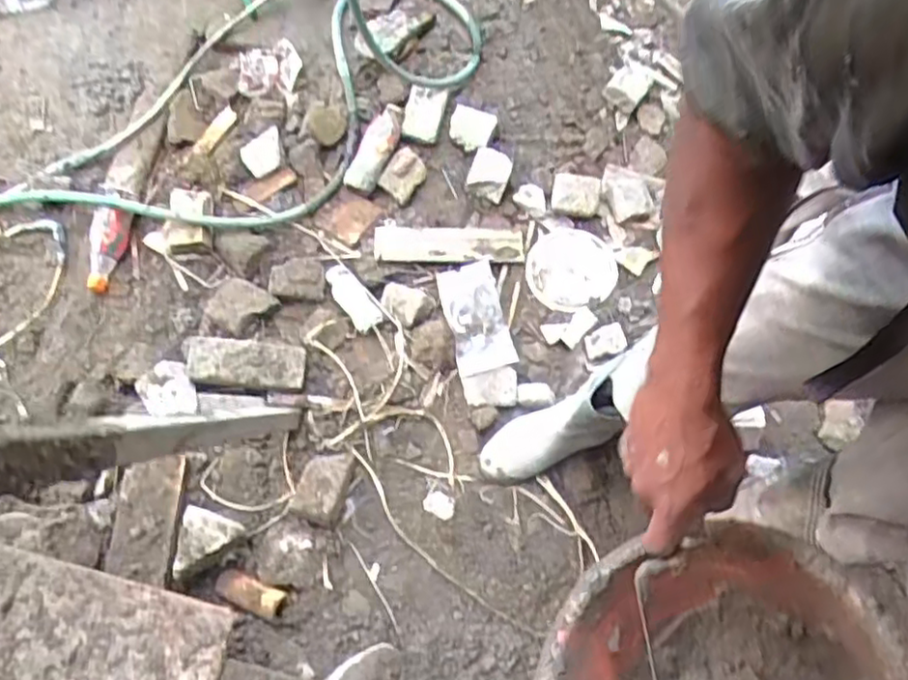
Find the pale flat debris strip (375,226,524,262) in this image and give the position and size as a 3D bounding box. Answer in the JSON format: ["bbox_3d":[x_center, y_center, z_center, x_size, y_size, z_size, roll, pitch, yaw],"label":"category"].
[{"bbox_3d":[-0.009,-0.187,1.332,0.279,0.017,0.067,2,70,-3],"label":"pale flat debris strip"}]

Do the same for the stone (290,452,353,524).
[{"bbox_3d":[-0.229,0.244,1.185,0.080,0.040,0.126,19,70,3],"label":"stone"}]

